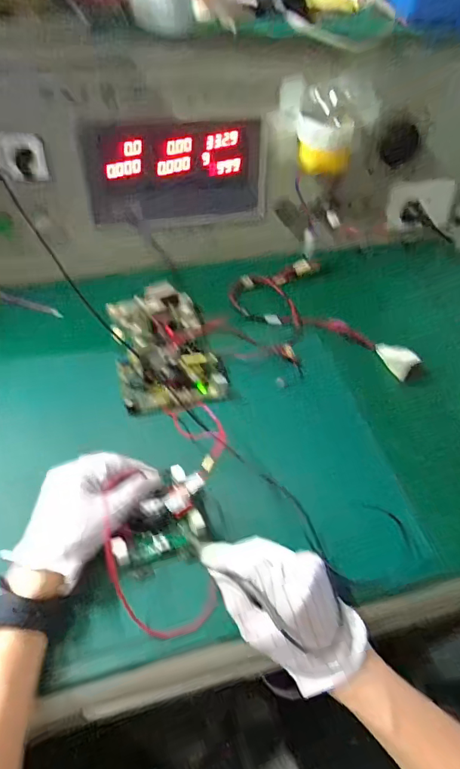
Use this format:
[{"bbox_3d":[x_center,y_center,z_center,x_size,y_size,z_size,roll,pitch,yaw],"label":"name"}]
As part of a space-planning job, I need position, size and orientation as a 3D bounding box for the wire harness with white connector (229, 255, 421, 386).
[{"bbox_3d":[0.118,-0.084,0.633,0.158,0.040,0.270,-21,56,-20],"label":"wire harness with white connector"}]

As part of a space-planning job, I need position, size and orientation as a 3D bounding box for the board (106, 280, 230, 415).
[{"bbox_3d":[-0.085,-0.055,0.587,0.124,0.034,0.194,-10,53,-13],"label":"board"}]

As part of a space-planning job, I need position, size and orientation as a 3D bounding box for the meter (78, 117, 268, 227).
[{"bbox_3d":[-0.071,-0.295,0.638,0.250,0.131,0.015,-11,35,-13],"label":"meter"}]

